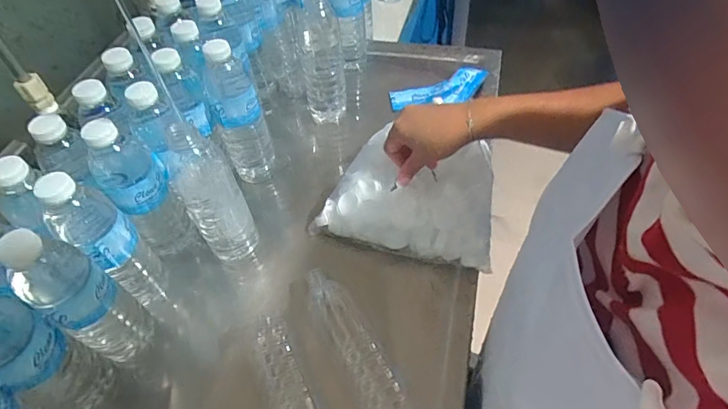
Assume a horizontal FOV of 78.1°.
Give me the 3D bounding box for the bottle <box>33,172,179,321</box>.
[{"bbox_3d":[-0.263,0.052,0.484,0.065,0.219,0.059,30,60,25],"label":"bottle"}]

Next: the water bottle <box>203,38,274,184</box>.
[{"bbox_3d":[-0.169,-0.125,0.602,0.062,0.206,0.076,-21,53,-12],"label":"water bottle"}]

